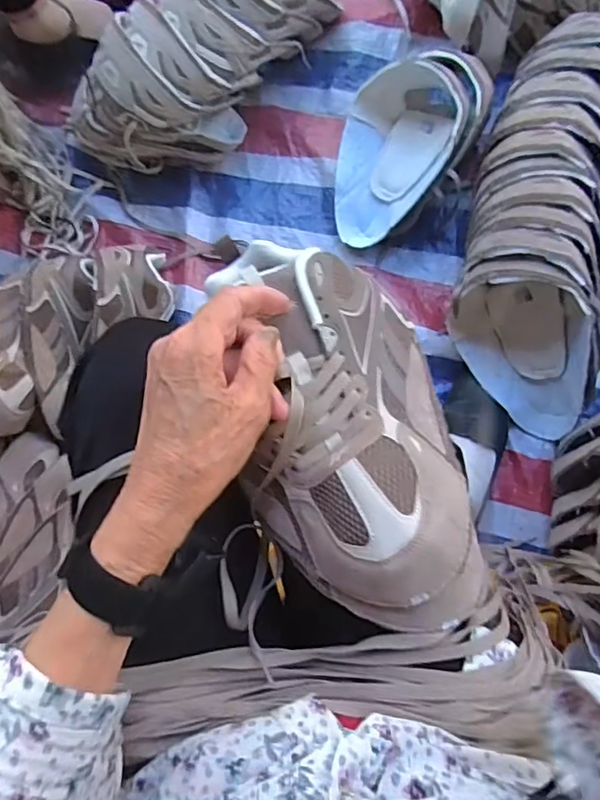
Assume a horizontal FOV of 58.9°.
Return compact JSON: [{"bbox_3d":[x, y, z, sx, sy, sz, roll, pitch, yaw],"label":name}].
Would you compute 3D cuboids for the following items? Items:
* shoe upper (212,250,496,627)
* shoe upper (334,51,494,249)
[{"bbox_3d":[0.028,0.021,0.346,0.135,0.077,0.250,-13,83,5],"label":"shoe upper"},{"bbox_3d":[0.139,-0.367,0.775,0.184,0.136,0.259,39,90,9],"label":"shoe upper"}]

